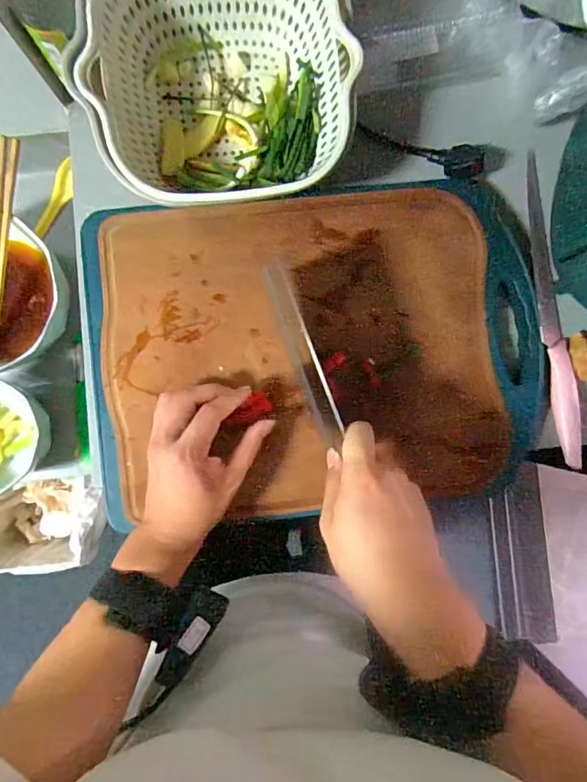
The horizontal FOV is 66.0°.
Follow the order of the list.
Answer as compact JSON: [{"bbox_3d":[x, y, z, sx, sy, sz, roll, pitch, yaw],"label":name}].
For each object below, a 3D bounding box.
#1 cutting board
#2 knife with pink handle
[{"bbox_3d":[0.022,-0.041,0.423,0.416,0.028,0.291,-7,89,-1],"label":"cutting board"},{"bbox_3d":[0.250,-0.079,0.441,0.031,0.019,0.300,-8,89,-1],"label":"knife with pink handle"}]

